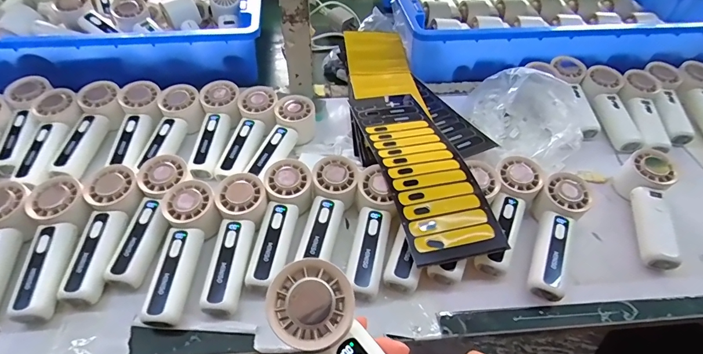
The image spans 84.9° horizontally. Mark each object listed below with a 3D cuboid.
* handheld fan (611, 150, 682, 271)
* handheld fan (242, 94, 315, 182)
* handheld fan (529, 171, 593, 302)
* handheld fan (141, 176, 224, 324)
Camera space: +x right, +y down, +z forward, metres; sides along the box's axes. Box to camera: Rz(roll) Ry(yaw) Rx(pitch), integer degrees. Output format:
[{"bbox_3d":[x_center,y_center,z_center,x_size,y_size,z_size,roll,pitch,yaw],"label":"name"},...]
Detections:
[{"bbox_3d":[0.375,0.033,0.483,0.052,0.052,0.148,16,48,13],"label":"handheld fan"},{"bbox_3d":[-0.099,-0.049,0.538,0.057,0.049,0.159,16,48,12],"label":"handheld fan"},{"bbox_3d":[0.239,0.067,0.452,0.055,0.046,0.156,19,63,15],"label":"handheld fan"},{"bbox_3d":[-0.185,0.080,0.420,0.064,0.030,0.156,3,59,0],"label":"handheld fan"}]

